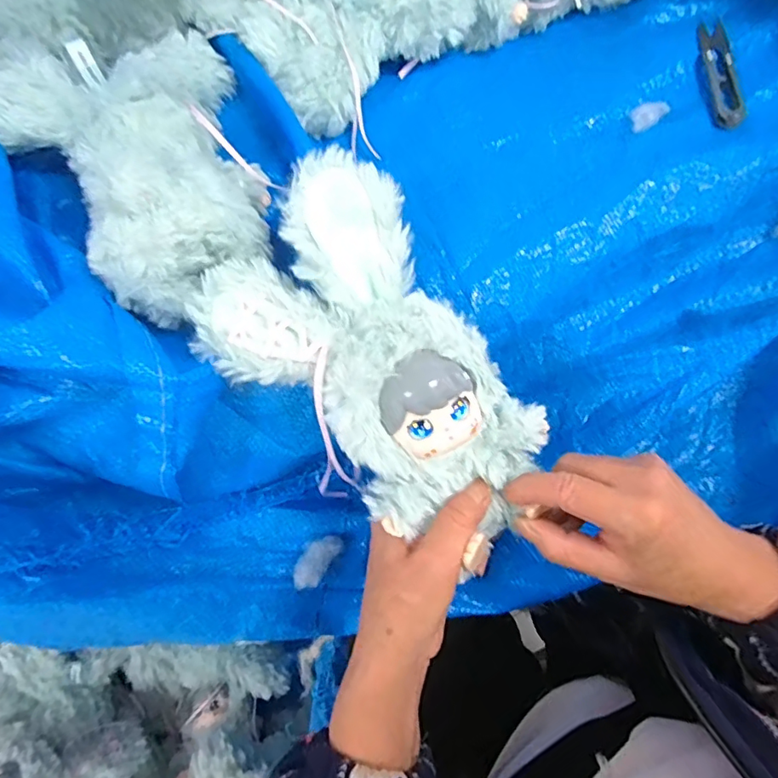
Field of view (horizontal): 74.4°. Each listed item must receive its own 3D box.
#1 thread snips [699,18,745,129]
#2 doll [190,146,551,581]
[{"bbox_3d":[0.241,-0.231,0.373,0.021,0.005,0.103,3,70,3],"label":"thread snips"},{"bbox_3d":[0.008,-0.007,0.291,0.223,0.080,0.143,44,102,5],"label":"doll"}]

